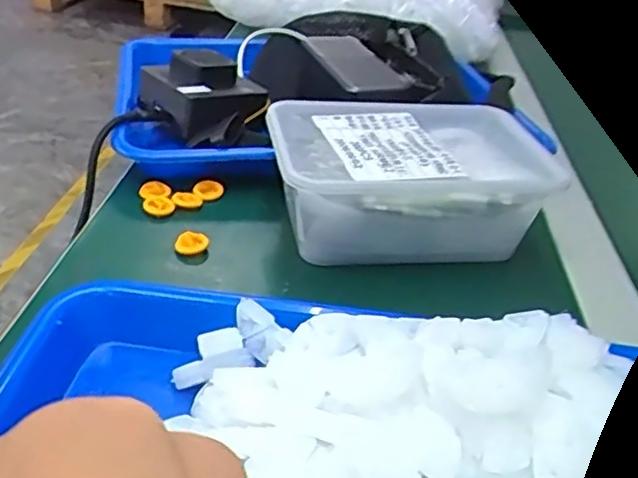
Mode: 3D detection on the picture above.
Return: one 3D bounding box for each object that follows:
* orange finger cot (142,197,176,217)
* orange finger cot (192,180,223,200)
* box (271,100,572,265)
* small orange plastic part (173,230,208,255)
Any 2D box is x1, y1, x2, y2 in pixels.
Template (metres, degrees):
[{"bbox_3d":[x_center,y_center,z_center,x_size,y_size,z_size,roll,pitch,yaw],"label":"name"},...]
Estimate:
[{"bbox_3d":[-0.105,-0.023,0.434,0.019,0.004,0.018,-9,37,-24],"label":"orange finger cot"},{"bbox_3d":[-0.076,-0.034,0.457,0.019,0.007,0.019,-3,35,-16],"label":"orange finger cot"},{"bbox_3d":[0.051,-0.035,0.428,0.164,0.071,0.109,0,34,-12],"label":"box"},{"bbox_3d":[-0.077,0.002,0.401,0.020,0.011,0.008,1,34,-11],"label":"small orange plastic part"}]

